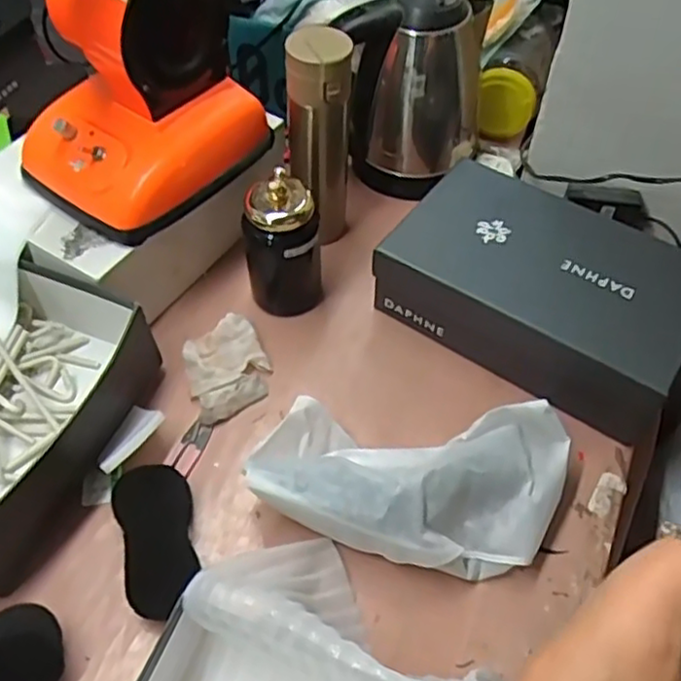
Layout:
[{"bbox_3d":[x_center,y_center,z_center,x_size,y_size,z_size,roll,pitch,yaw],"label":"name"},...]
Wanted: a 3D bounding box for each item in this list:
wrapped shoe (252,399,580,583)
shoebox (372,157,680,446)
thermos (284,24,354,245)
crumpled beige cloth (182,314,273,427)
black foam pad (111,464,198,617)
[{"bbox_3d":[0.062,0.124,0.595,0.266,0.076,0.131,2,54,1],"label":"wrapped shoe"},{"bbox_3d":[0.205,-0.050,0.708,0.289,0.114,0.168,30,59,19],"label":"shoebox"},{"bbox_3d":[-0.022,-0.205,0.726,0.064,0.229,0.058,3,54,1],"label":"thermos"},{"bbox_3d":[-0.116,0.027,0.699,0.083,0.030,0.100,-23,58,-17],"label":"crumpled beige cloth"},{"bbox_3d":[-0.154,0.167,0.582,0.059,0.041,0.122,-12,55,-10],"label":"black foam pad"}]

